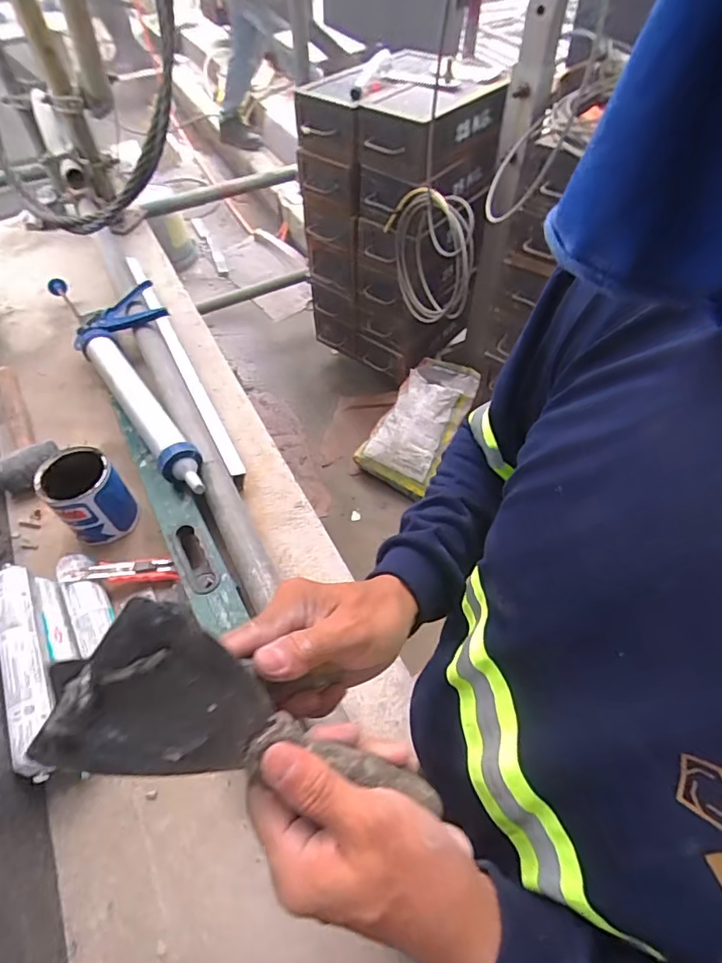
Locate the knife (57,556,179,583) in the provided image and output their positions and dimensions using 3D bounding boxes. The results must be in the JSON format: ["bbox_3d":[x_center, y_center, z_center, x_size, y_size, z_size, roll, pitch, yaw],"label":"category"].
[{"bbox_3d":[-0.348,0.126,0.742,0.154,0.015,0.038,0,53,-14],"label":"knife"}]

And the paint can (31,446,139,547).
[{"bbox_3d":[-0.410,0.026,0.781,0.093,0.122,0.102,-1,54,1],"label":"paint can"}]

